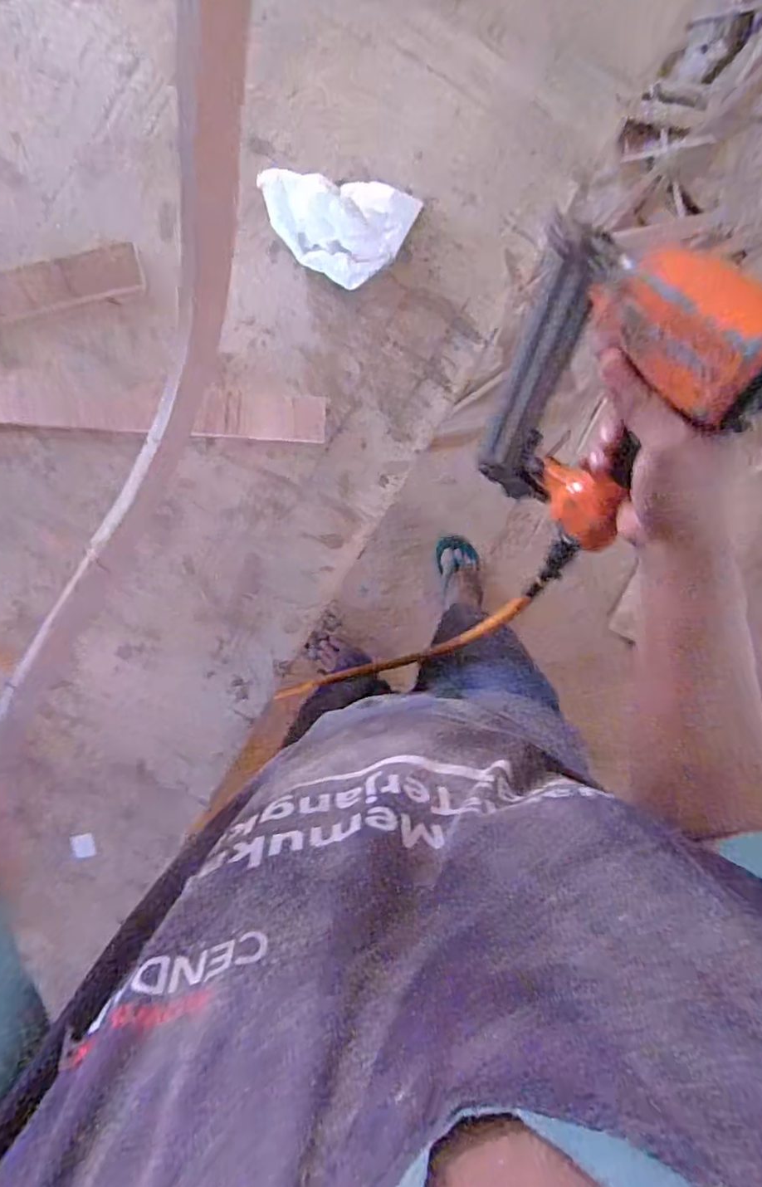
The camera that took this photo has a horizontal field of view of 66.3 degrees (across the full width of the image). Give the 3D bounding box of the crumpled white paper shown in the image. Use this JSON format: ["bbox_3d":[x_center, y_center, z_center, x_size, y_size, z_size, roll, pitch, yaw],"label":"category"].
[{"bbox_3d":[-0.044,-0.392,0.632,0.161,0.060,0.091,1,92,-3],"label":"crumpled white paper"}]

